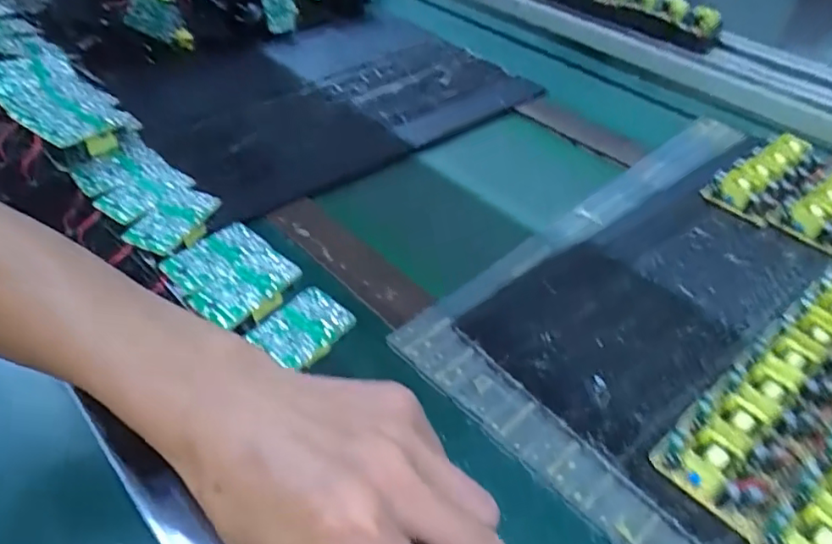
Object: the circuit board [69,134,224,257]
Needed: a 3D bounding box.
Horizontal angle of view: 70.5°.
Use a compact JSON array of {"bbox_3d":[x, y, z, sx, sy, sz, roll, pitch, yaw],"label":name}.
[{"bbox_3d":[-0.205,-0.060,0.442,0.135,0.011,0.063,34,51,29],"label":"circuit board"}]

